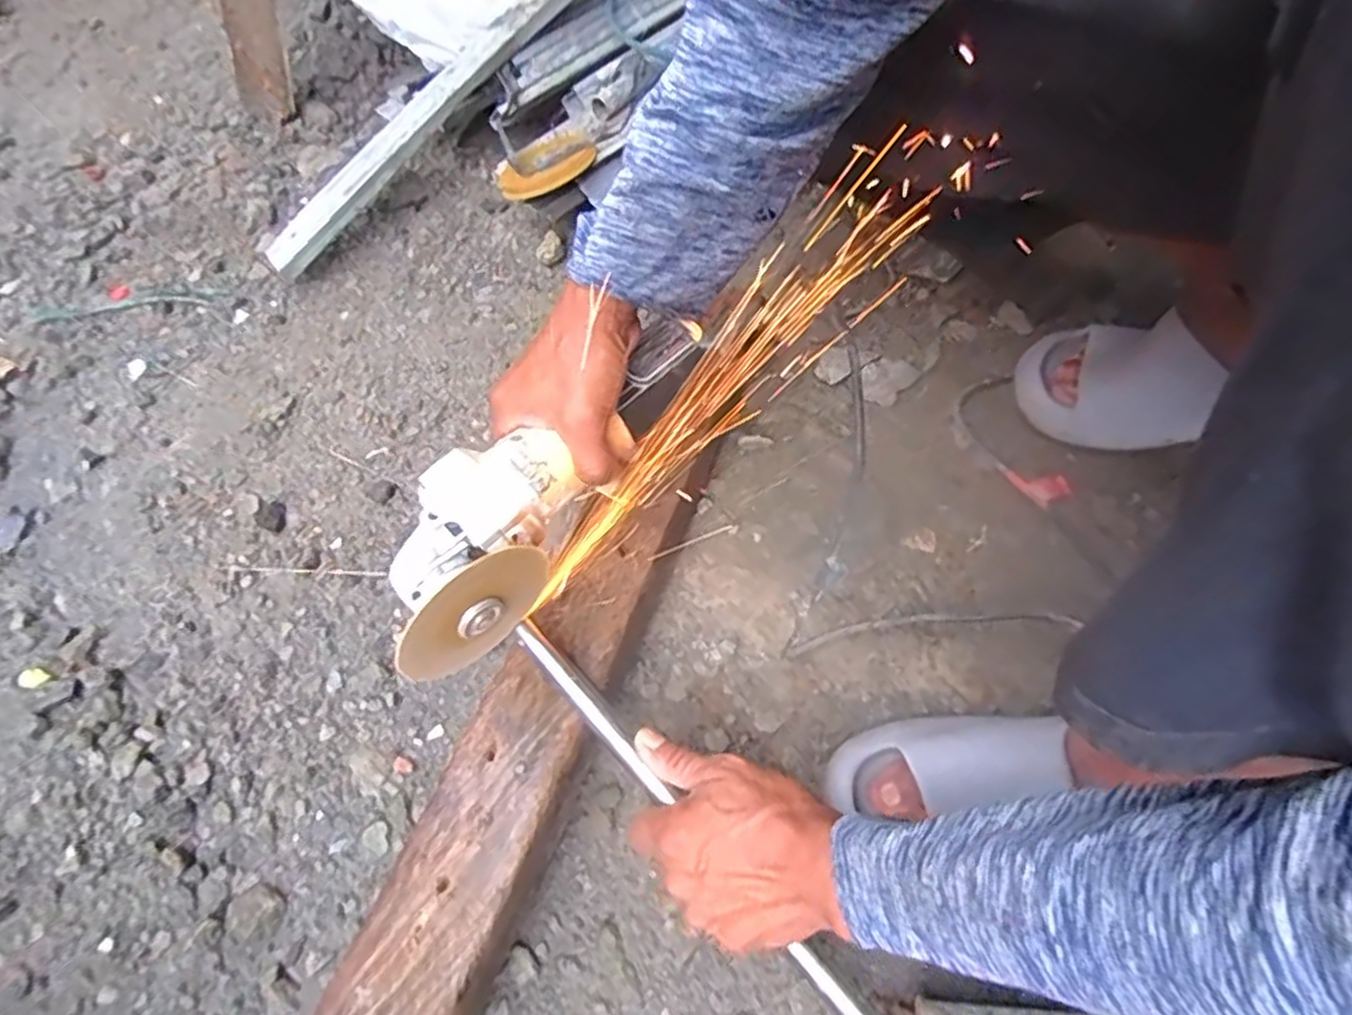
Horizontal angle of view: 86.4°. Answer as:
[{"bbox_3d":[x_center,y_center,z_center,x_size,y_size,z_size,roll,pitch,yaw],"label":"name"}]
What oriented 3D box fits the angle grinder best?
[{"bbox_3d":[-0.089,-0.021,0.464,0.077,0.084,0.268,33,72,22],"label":"angle grinder"}]

